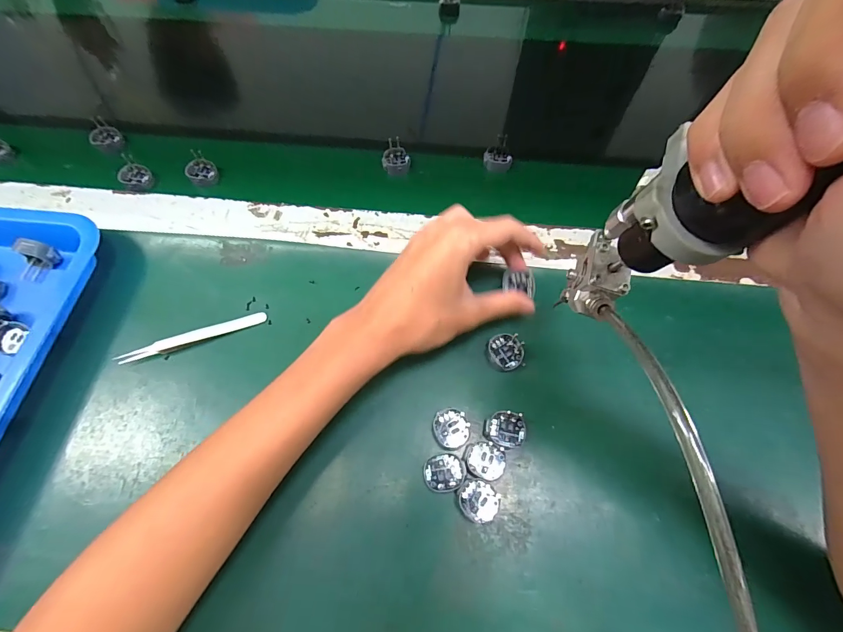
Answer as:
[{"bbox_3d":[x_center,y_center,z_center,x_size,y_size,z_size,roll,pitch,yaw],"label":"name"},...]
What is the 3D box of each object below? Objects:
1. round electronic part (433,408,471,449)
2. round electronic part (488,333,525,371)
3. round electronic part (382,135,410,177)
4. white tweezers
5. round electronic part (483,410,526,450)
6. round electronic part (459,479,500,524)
[{"bbox_3d":[0.021,0.080,0.270,0.025,0.004,0.027,0,65,0],"label":"round electronic part"},{"bbox_3d":[0.066,0.029,0.296,0.028,0.011,0.029,0,65,0],"label":"round electronic part"},{"bbox_3d":[-0.026,-0.165,0.389,0.028,0.025,0.028,0,65,0],"label":"round electronic part"},{"bbox_3d":[-0.184,0.017,0.304,0.112,0.010,0.013,-19,66,-8],"label":"white tweezers"},{"bbox_3d":[0.061,0.082,0.272,0.028,0.009,0.025,14,66,7],"label":"round electronic part"},{"bbox_3d":[0.039,0.125,0.254,0.026,0.007,0.024,0,65,0],"label":"round electronic part"}]

